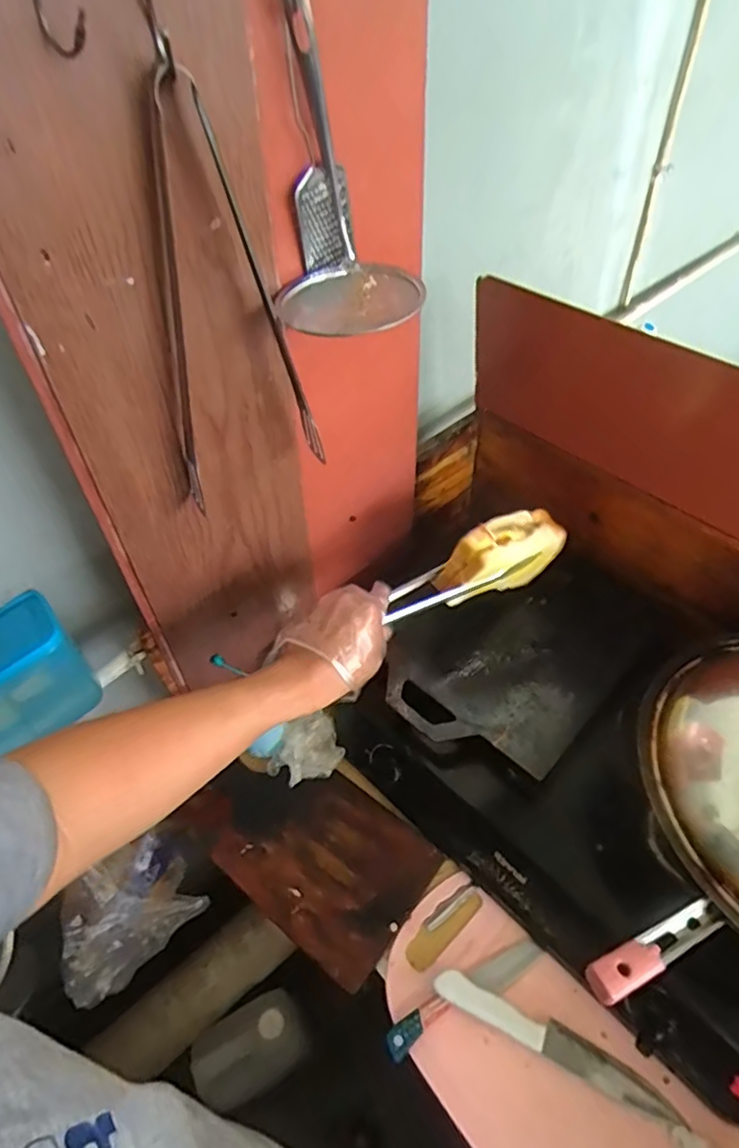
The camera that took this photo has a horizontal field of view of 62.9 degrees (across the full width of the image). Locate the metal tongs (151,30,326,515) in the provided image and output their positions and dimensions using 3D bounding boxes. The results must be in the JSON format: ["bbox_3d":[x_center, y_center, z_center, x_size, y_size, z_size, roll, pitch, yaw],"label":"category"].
[{"bbox_3d":[-0.114,-0.194,0.463,0.126,0.313,0.043,-32,54,-21],"label":"metal tongs"}]

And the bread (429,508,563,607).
[{"bbox_3d":[0.153,-0.018,0.705,0.159,0.119,0.040,-28,52,-18],"label":"bread"}]

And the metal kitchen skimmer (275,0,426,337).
[{"bbox_3d":[-0.024,-0.287,0.433,0.109,0.195,0.114,-9,49,-2],"label":"metal kitchen skimmer"}]

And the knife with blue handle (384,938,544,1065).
[{"bbox_3d":[0.100,0.435,0.626,0.184,0.015,0.027,-25,51,-16],"label":"knife with blue handle"}]

